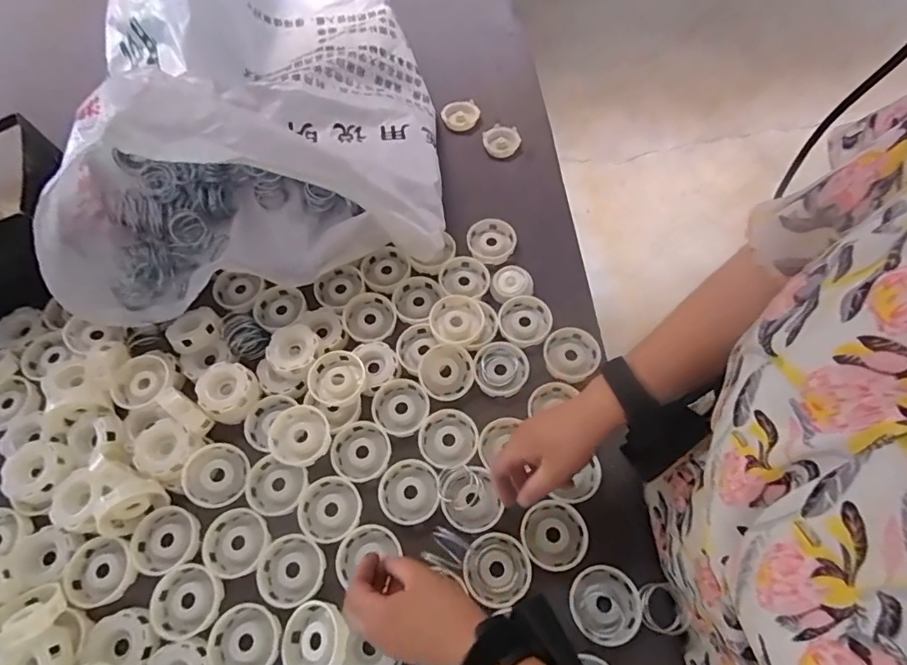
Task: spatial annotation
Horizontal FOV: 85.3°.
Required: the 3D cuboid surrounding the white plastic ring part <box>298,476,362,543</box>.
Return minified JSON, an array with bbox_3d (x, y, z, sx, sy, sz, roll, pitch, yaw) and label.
[{"bbox_3d":[-0.136,0.195,0.542,0.068,0.014,0.066,-1,63,2],"label":"white plastic ring part"}]

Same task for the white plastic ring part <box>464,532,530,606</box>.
[{"bbox_3d":[0.044,0.243,0.506,0.066,0.012,0.065,-1,63,2],"label":"white plastic ring part"}]

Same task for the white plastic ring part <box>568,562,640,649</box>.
[{"bbox_3d":[0.151,0.269,0.490,0.069,0.017,0.067,-1,63,2],"label":"white plastic ring part"}]

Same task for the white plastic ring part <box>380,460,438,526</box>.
[{"bbox_3d":[-0.050,0.176,0.546,0.065,0.020,0.066,-5,63,-1],"label":"white plastic ring part"}]

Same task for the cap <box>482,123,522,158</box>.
[{"bbox_3d":[0.076,-0.305,0.779,0.054,0.012,0.065,-17,64,-6],"label":"cap"}]

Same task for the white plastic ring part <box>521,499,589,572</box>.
[{"bbox_3d":[0.106,0.213,0.518,0.067,0.010,0.068,-1,63,2],"label":"white plastic ring part"}]

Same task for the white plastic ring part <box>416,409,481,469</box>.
[{"bbox_3d":[-0.006,0.123,0.567,0.066,0.014,0.065,-1,63,2],"label":"white plastic ring part"}]

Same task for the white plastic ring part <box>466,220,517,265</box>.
[{"bbox_3d":[0.055,-0.128,0.695,0.067,0.016,0.067,-1,63,2],"label":"white plastic ring part"}]

